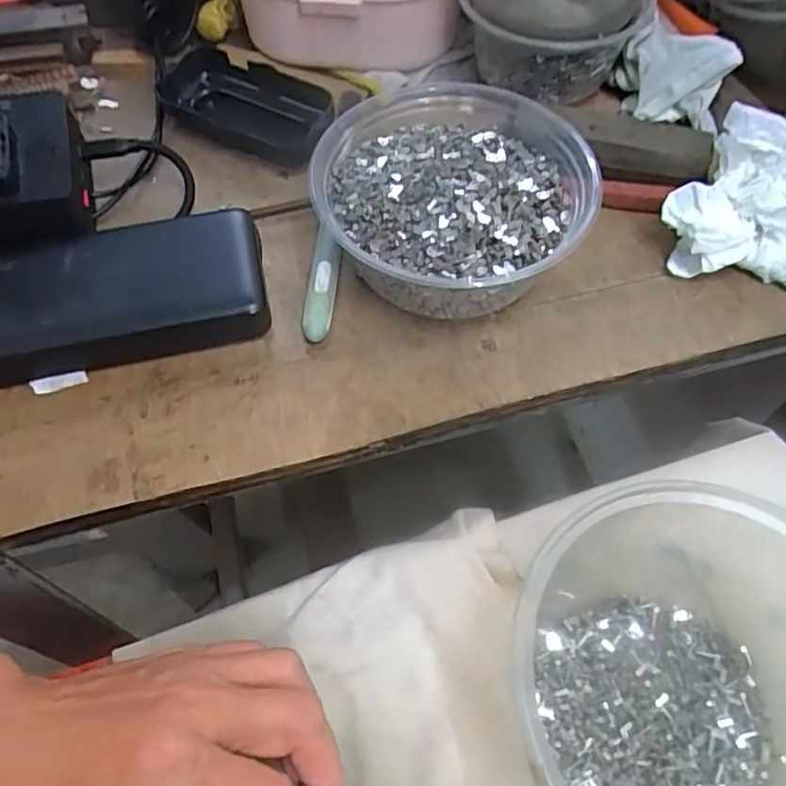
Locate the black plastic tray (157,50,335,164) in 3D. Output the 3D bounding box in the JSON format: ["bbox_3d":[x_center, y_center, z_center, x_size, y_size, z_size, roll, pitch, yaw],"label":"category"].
[{"bbox_3d":[-0.091,-0.178,0.410,0.113,0.022,0.051,28,63,16],"label":"black plastic tray"}]

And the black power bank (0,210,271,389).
[{"bbox_3d":[-0.144,-0.048,0.338,0.155,0.029,0.068,-12,59,-7],"label":"black power bank"}]

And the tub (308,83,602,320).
[{"bbox_3d":[0.031,-0.099,0.348,0.136,0.059,0.153,10,59,6],"label":"tub"}]

